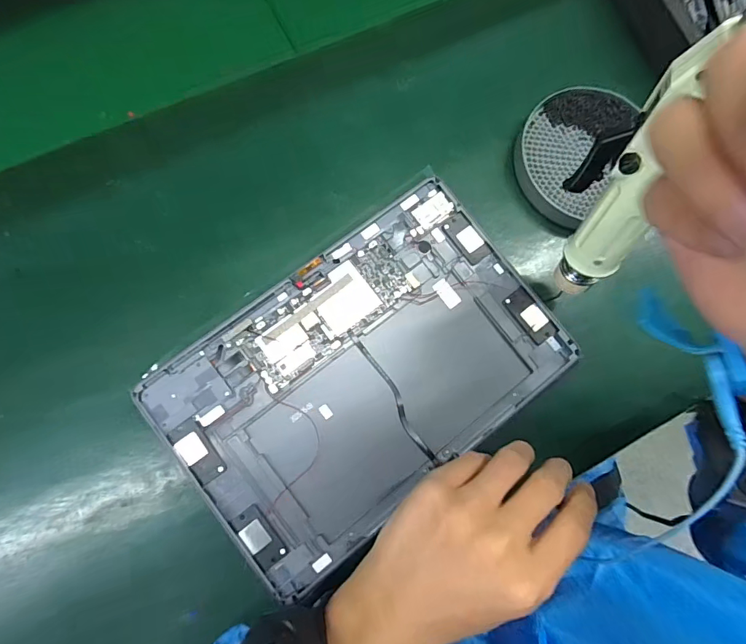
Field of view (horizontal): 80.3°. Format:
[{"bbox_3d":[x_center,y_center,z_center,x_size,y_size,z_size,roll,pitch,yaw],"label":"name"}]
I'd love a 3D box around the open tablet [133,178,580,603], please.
[{"bbox_3d":[-0.003,0.034,0.296,0.248,0.007,0.166,-37,86,-10],"label":"open tablet"}]

